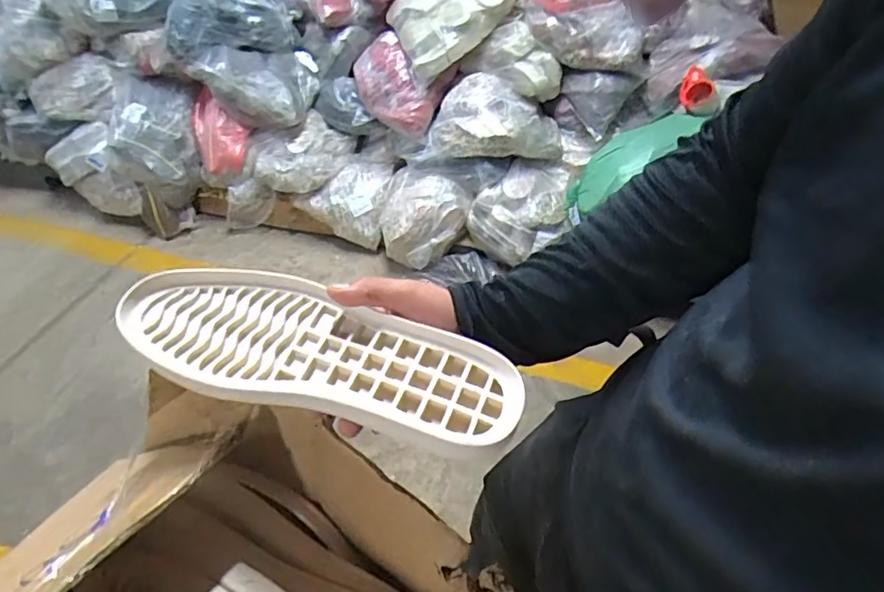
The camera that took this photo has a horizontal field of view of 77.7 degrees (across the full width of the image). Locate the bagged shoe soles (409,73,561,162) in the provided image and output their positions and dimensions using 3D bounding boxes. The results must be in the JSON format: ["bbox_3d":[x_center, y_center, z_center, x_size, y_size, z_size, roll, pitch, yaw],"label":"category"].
[{"bbox_3d":[0.153,-0.517,1.671,0.419,0.208,0.193,9,45,9],"label":"bagged shoe soles"}]

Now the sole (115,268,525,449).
[{"bbox_3d":[-0.087,0.037,0.378,0.280,0.023,0.094,15,46,11],"label":"sole"}]

